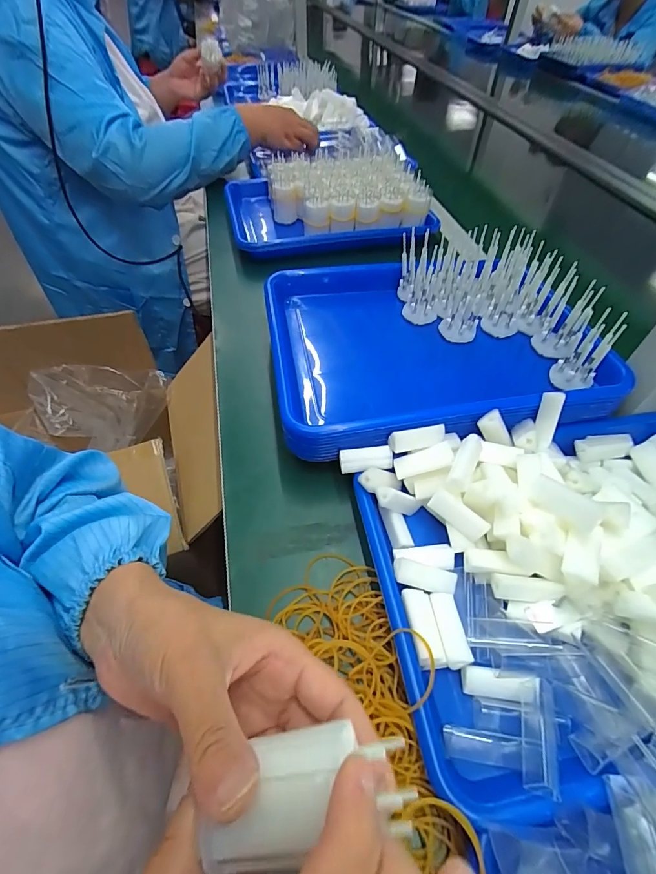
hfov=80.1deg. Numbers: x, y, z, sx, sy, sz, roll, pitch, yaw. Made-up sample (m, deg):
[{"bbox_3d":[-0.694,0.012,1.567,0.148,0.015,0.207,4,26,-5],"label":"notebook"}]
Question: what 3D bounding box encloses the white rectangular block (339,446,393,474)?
[{"bbox_3d":[0.033,0.020,0.340,0.045,0.011,0.021,-4,94,-4],"label":"white rectangular block"}]

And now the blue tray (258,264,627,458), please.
[{"bbox_3d":[0.100,-0.103,0.423,0.319,0.049,0.252,-7,53,-7],"label":"blue tray"}]

